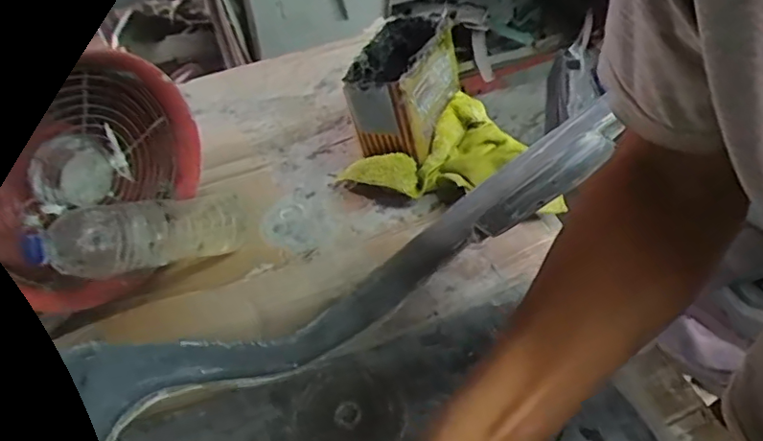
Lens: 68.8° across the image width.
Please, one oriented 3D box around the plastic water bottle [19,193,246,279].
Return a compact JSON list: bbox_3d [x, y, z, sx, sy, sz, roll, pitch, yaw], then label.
[{"bbox_3d":[-0.267,0.016,0.628,0.063,0.069,0.250,26,23,32],"label":"plastic water bottle"}]

